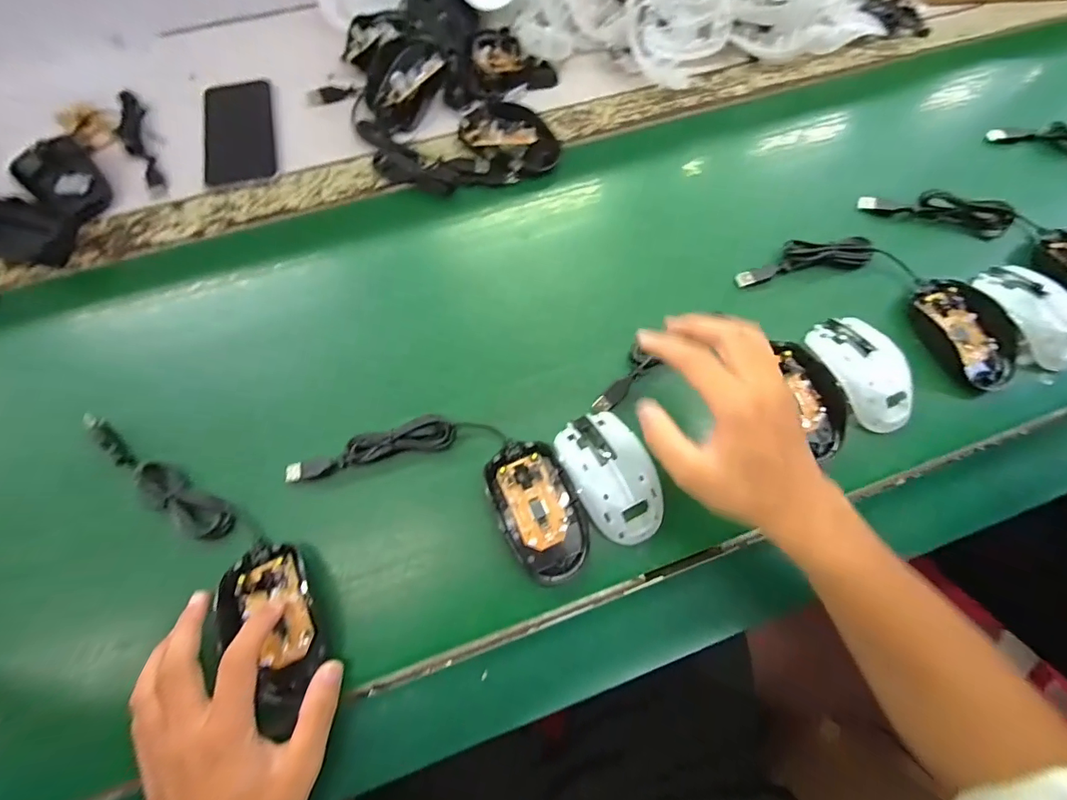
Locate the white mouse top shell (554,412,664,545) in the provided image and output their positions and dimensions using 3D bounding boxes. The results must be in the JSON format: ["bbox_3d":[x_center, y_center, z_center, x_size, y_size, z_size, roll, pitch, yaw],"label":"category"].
[{"bbox_3d":[0.060,0.056,0.339,0.061,0.024,0.100,-24,68,-9],"label":"white mouse top shell"}]

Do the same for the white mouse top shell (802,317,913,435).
[{"bbox_3d":[0.274,-0.024,0.377,0.053,0.027,0.101,-19,67,-7],"label":"white mouse top shell"}]

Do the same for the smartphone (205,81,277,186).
[{"bbox_3d":[-0.297,-0.269,0.453,0.061,0.015,0.123,-12,66,-4],"label":"smartphone"}]

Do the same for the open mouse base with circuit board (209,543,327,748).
[{"bbox_3d":[-0.178,0.158,0.305,0.057,0.019,0.111,-22,74,-9],"label":"open mouse base with circuit board"}]

